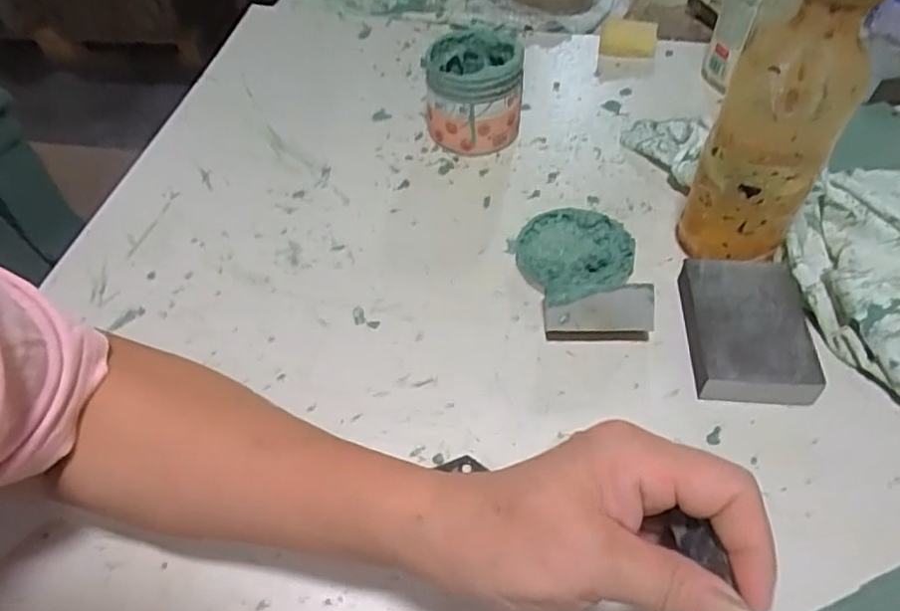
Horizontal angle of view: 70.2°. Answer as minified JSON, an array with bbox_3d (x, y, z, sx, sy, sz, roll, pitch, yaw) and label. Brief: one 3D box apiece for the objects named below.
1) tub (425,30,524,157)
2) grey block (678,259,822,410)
[{"bbox_3d":[0.021,-0.183,0.549,0.078,0.076,0.079,2,51,4],"label":"tub"},{"bbox_3d":[0.189,0.013,0.415,0.076,0.028,0.102,4,51,5],"label":"grey block"}]

